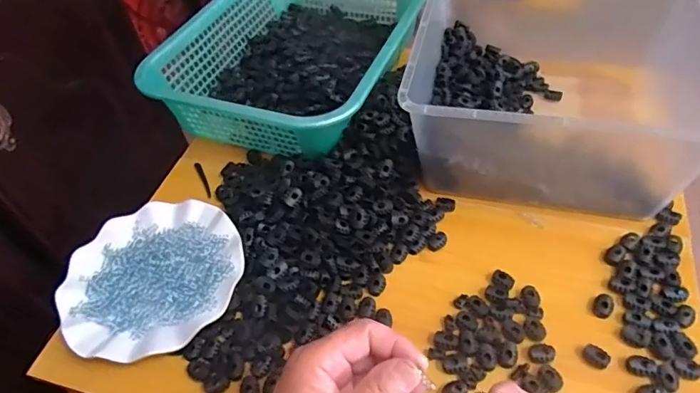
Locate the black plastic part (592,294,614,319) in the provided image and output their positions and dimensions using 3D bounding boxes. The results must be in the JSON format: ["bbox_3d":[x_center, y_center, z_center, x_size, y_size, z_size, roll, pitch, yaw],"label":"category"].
[{"bbox_3d":[0.237,0.102,0.453,0.017,0.007,0.024,30,59,27],"label":"black plastic part"}]

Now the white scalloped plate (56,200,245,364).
[{"bbox_3d":[-0.204,0.081,0.508,0.179,0.014,0.178,-3,50,3],"label":"white scalloped plate"}]

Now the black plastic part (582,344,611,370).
[{"bbox_3d":[0.214,0.139,0.423,0.021,0.011,0.015,30,59,27],"label":"black plastic part"}]

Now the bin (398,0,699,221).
[{"bbox_3d":[0.226,-0.127,0.563,0.292,0.151,0.286,9,52,13],"label":"bin"}]

